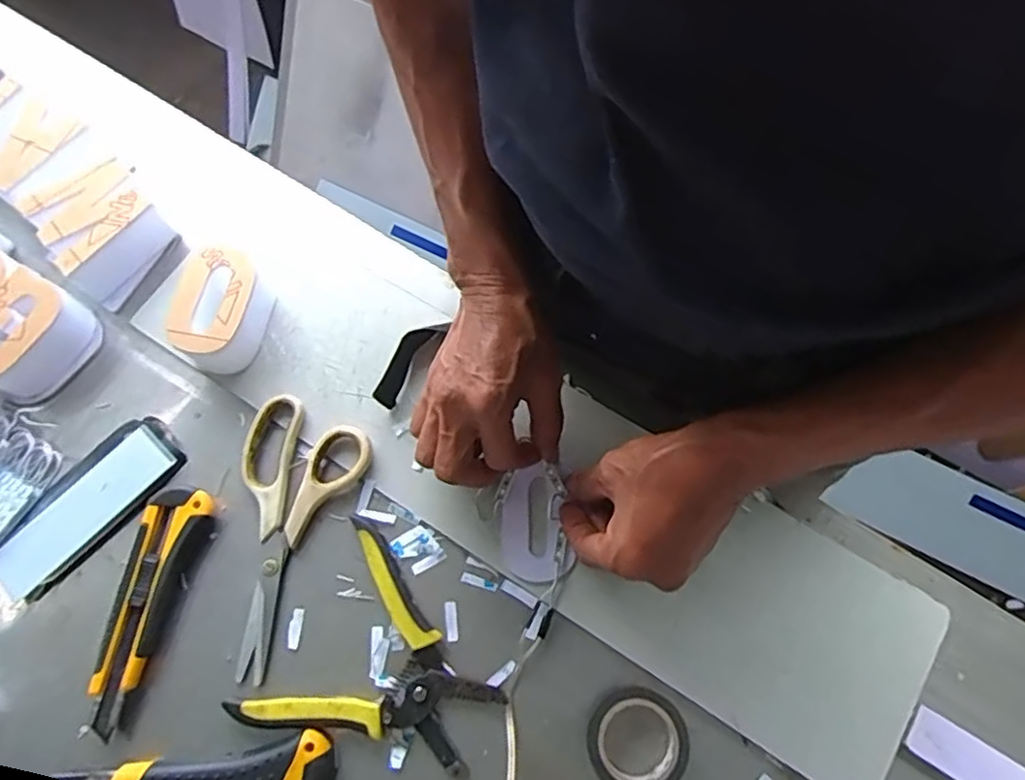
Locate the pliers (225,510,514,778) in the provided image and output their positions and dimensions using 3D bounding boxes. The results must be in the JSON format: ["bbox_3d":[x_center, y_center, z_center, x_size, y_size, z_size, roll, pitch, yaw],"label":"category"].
[{"bbox_3d":[-0.091,0.186,0.427,0.149,0.013,0.134,39,77,14],"label":"pliers"}]

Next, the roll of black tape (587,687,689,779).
[{"bbox_3d":[0.076,0.215,0.409,0.057,0.019,0.059,-1,71,2],"label":"roll of black tape"}]

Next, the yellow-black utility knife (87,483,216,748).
[{"bbox_3d":[-0.248,0.142,0.446,0.039,0.022,0.153,15,72,8],"label":"yellow-black utility knife"}]

